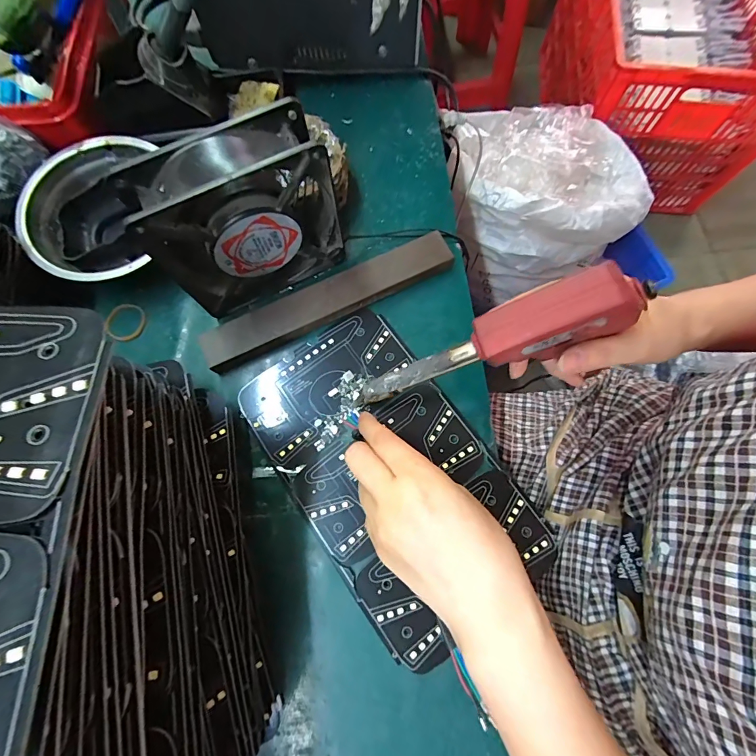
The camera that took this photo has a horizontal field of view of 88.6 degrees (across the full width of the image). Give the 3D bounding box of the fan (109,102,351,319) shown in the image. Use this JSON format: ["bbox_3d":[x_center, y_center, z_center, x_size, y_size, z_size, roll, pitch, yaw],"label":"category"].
[{"bbox_3d":[-0.091,-0.104,0.267,0.120,0.115,0.041,-28,77,-6],"label":"fan"}]

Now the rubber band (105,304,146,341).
[{"bbox_3d":[-0.207,-0.046,0.317,0.031,0.004,0.031,1,81,-6],"label":"rubber band"}]

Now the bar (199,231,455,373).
[{"bbox_3d":[-0.038,-0.061,0.311,0.206,0.016,0.035,-24,76,-5],"label":"bar"}]

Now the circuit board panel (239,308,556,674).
[{"bbox_3d":[0.006,0.064,0.284,0.132,0.006,0.228,-36,77,-8],"label":"circuit board panel"}]

